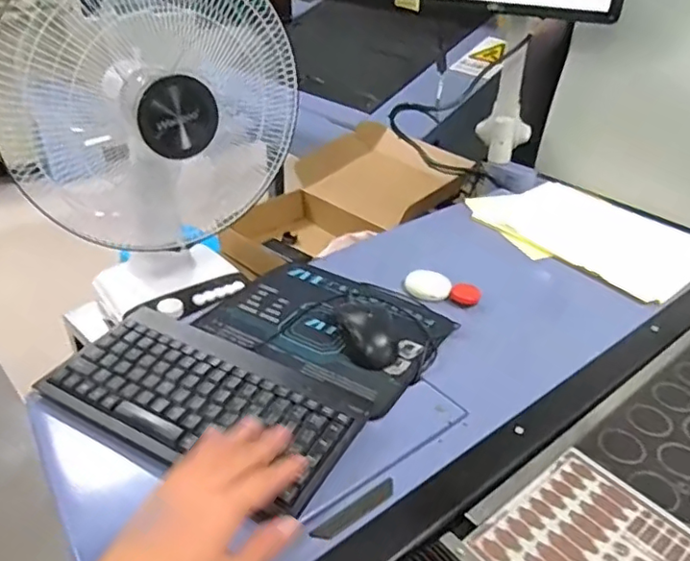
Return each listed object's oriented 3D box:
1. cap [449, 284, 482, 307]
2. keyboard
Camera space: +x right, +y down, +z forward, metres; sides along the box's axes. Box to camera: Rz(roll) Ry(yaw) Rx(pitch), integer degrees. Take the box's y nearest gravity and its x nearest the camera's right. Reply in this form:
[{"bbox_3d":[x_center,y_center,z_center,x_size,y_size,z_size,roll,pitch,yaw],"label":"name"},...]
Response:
[{"bbox_3d":[0.166,0.019,0.805,0.039,0.017,0.039,2,33,-1],"label":"cap"},{"bbox_3d":[-0.136,0.116,0.557,0.285,0.030,0.139,20,37,24],"label":"keyboard"}]

